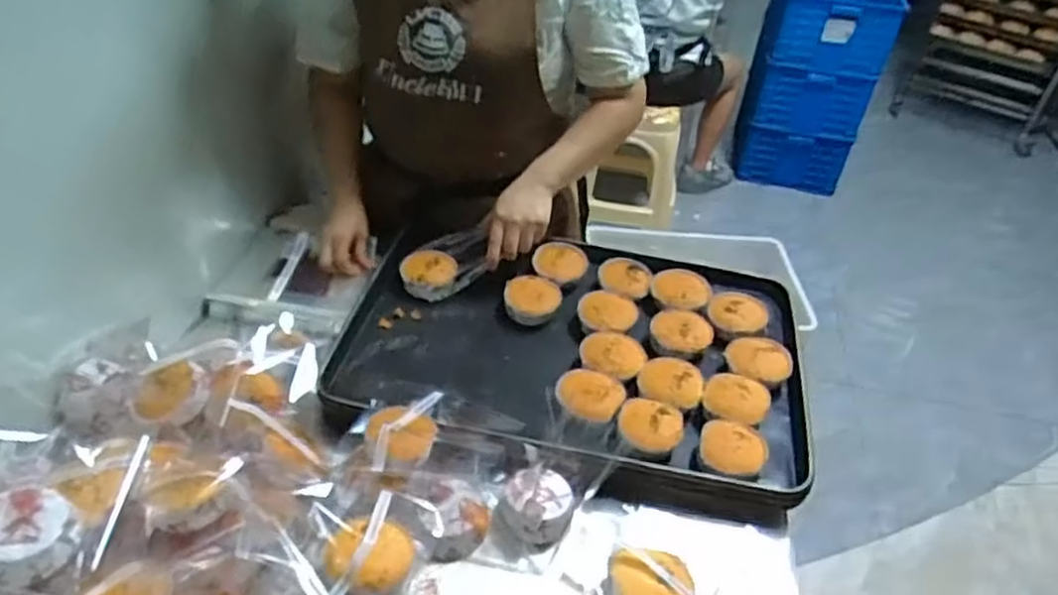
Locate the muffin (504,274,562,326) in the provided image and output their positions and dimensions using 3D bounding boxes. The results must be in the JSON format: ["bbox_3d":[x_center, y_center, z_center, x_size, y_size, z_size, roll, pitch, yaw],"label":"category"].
[{"bbox_3d":[0.006,0.003,1.020,0.078,0.034,0.066,3,40,-4],"label":"muffin"}]

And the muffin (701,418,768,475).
[{"bbox_3d":[0.232,0.173,0.831,0.070,0.032,0.070,13,40,8],"label":"muffin"}]

